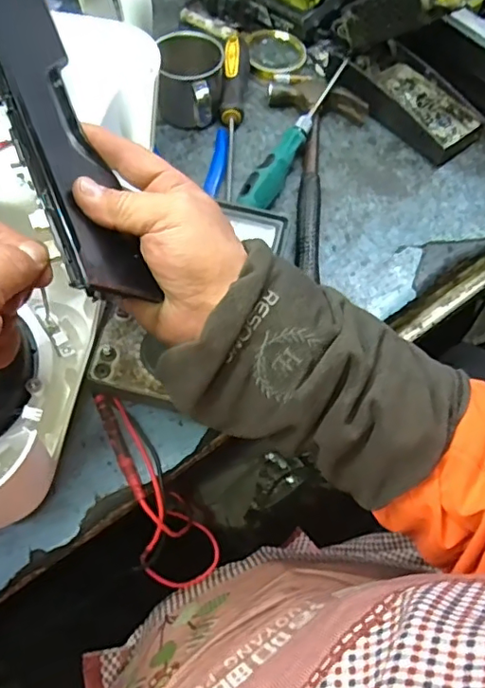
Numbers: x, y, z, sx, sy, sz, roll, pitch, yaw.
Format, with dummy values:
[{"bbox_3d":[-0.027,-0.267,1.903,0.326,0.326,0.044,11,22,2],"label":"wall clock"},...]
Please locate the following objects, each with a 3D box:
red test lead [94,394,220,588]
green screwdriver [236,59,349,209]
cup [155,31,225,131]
[{"bbox_3d":[-0.072,0.131,0.442,0.055,0.188,0.084,-34,39,-18],"label":"red test lead"},{"bbox_3d":[0.051,-0.199,0.538,0.026,0.034,0.199,24,64,10],"label":"green screwdriver"},{"bbox_3d":[-0.049,-0.251,0.540,0.061,0.065,0.075,0,62,-3],"label":"cup"}]

